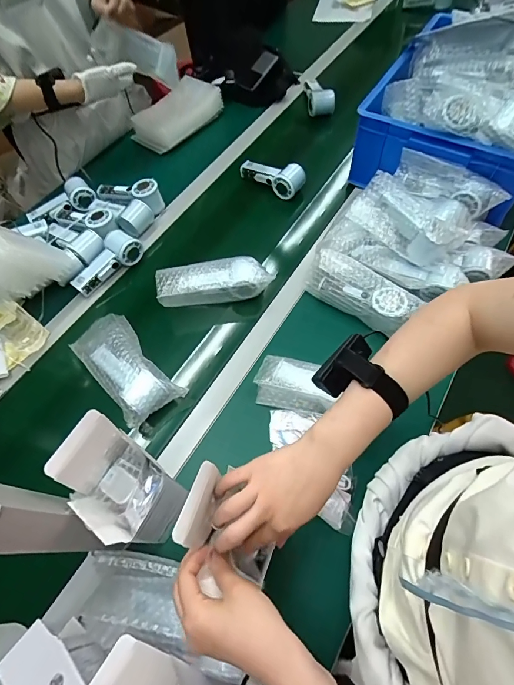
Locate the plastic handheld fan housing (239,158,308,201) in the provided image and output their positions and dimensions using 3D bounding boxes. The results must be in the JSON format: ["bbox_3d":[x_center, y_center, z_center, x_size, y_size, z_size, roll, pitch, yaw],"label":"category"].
[{"bbox_3d":[0.032,-0.393,0.843,0.155,0.061,0.055,32,68,18],"label":"plastic handheld fan housing"}]

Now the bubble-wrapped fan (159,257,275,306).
[{"bbox_3d":[-0.080,-0.111,0.686,0.204,0.059,0.060,-10,62,-2],"label":"bubble-wrapped fan"}]

